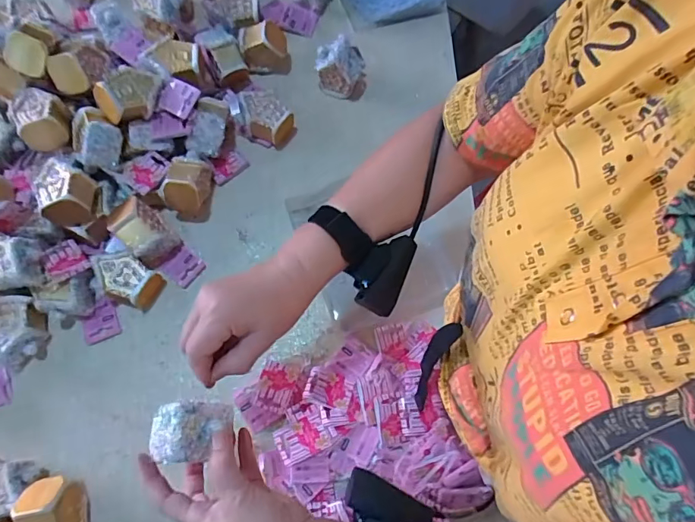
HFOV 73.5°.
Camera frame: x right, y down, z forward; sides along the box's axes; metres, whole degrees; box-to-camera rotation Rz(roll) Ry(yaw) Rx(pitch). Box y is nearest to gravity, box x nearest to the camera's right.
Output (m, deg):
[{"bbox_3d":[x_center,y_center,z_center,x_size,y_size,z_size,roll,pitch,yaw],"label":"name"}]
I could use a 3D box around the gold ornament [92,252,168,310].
[{"bbox_3d":[-0.297,0.025,0.624,0.086,0.048,0.059,28,72,7],"label":"gold ornament"}]

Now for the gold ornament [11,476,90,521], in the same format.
[{"bbox_3d":[-0.328,0.285,0.517,0.054,0.076,0.083,-18,73,-9],"label":"gold ornament"}]

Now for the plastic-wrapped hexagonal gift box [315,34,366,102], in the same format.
[{"bbox_3d":[-0.009,-0.304,0.731,0.077,0.085,0.054,11,71,1],"label":"plastic-wrapped hexagonal gift box"}]

